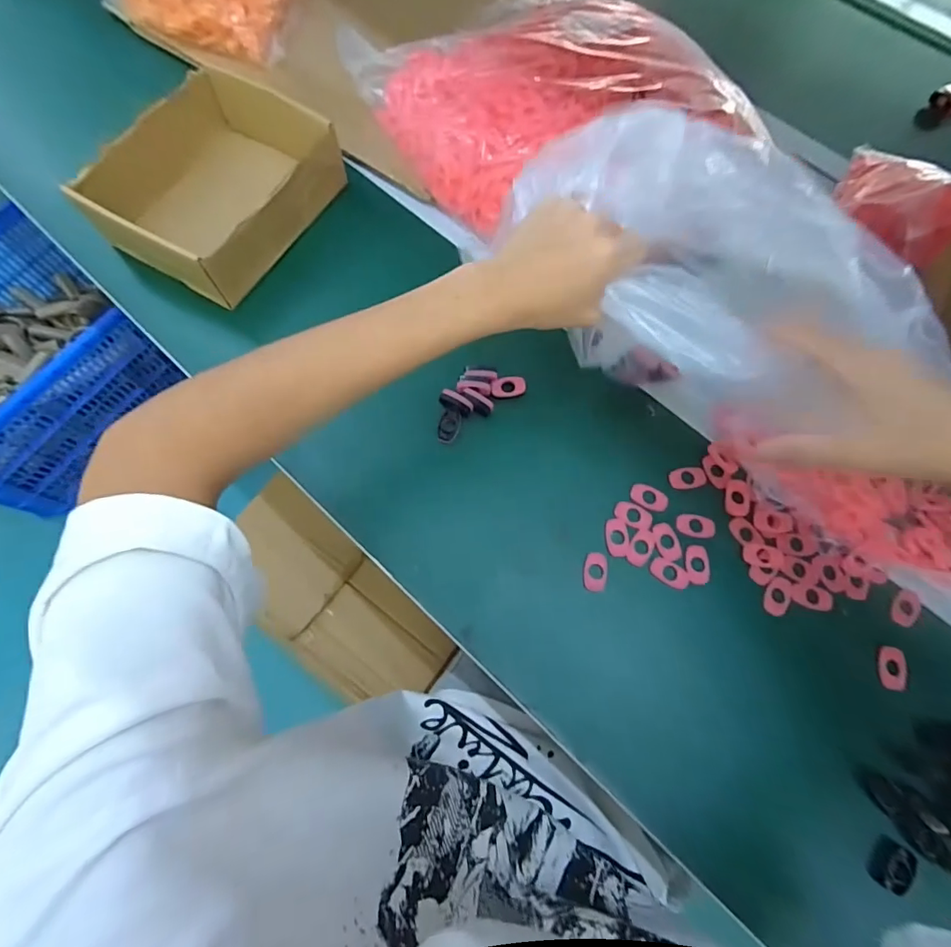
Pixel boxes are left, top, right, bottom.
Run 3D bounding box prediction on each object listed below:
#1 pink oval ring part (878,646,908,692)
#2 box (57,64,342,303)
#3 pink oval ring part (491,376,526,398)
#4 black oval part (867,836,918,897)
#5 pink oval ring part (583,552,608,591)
[{"bbox_3d":[0.341,0.159,0.401,0.019,0.004,0.034,10,72,2],"label":"pink oval ring part"},{"bbox_3d":[-0.268,-0.294,0.502,0.163,0.065,0.209,30,74,9],"label":"box"},{"bbox_3d":[0.032,-0.083,0.473,0.032,0.004,0.021,-4,84,1],"label":"pink oval ring part"},{"bbox_3d":[0.302,0.285,0.357,0.023,0.011,0.031,40,75,11],"label":"black oval part"},{"bbox_3d":[0.105,0.085,0.426,0.020,0.004,0.033,8,72,2],"label":"pink oval ring part"}]

